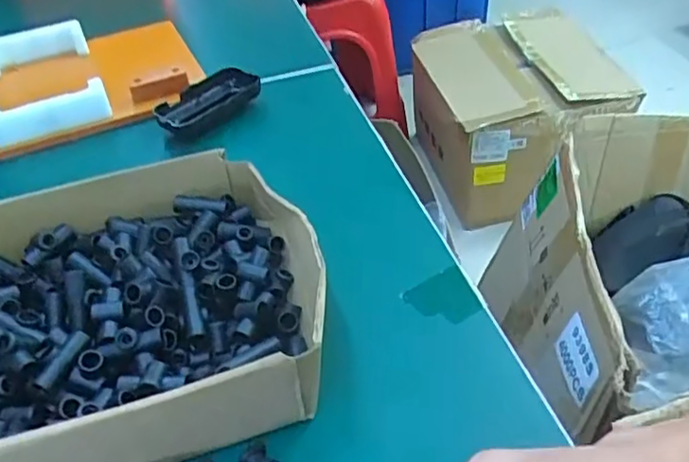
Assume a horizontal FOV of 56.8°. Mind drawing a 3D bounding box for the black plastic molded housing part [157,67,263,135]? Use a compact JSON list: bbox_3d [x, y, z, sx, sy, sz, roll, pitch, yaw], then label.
[{"bbox_3d":[-0.144,-0.134,0.658,0.043,0.027,0.115,32,55,33],"label":"black plastic molded housing part"}]

